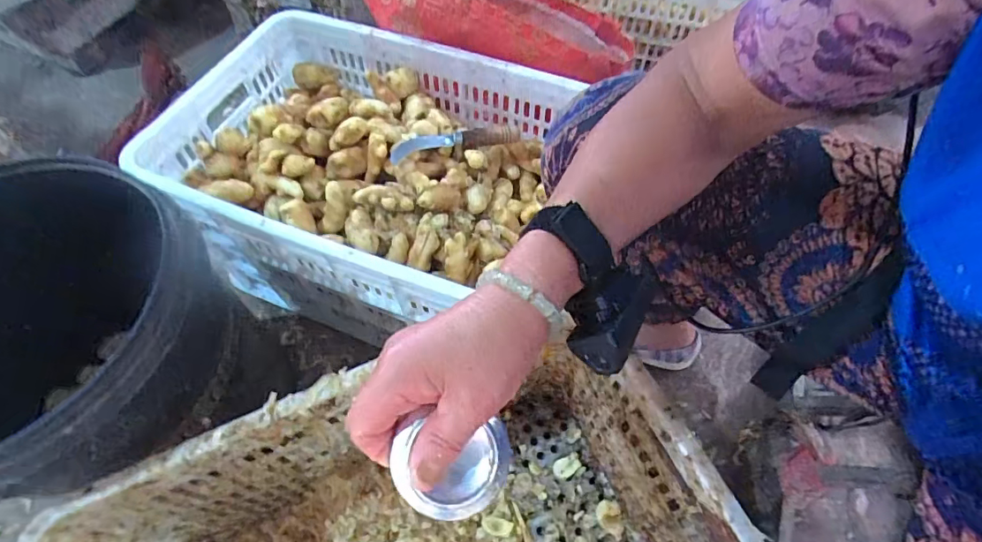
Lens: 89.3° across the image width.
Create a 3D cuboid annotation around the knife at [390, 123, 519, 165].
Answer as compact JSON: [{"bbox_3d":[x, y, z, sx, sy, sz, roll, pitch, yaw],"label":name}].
[{"bbox_3d":[-0.048,-0.176,0.670,0.175,0.024,0.030,-12,58,-5],"label":"knife"}]

